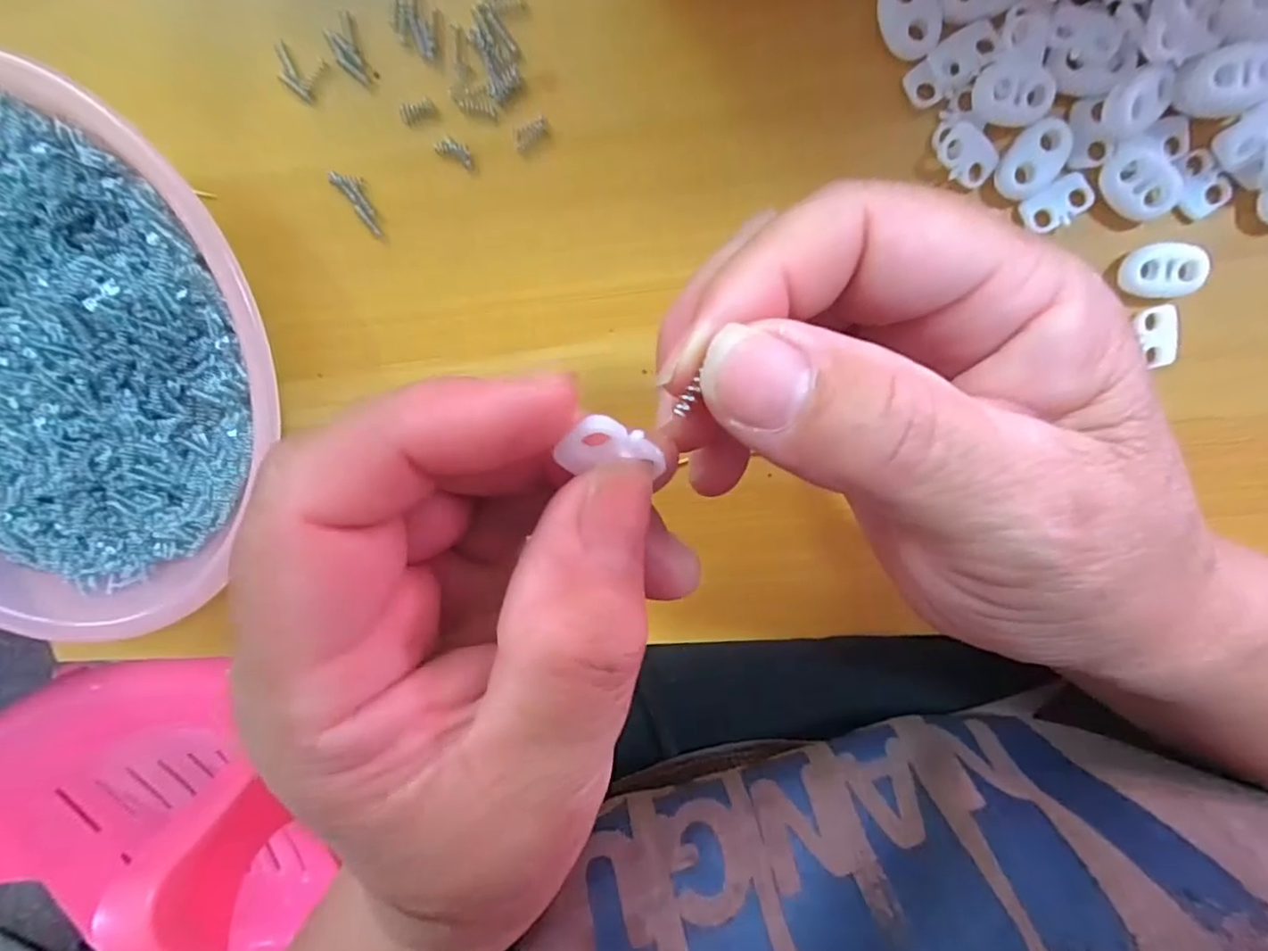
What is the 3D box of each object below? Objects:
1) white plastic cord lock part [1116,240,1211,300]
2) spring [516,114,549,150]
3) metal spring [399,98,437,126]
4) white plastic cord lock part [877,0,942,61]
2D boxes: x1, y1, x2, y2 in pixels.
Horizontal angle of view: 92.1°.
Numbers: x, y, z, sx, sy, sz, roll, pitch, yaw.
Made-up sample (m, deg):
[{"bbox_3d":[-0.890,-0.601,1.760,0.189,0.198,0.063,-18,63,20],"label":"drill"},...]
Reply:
[{"bbox_3d":[0.155,-0.060,0.178,0.021,0.007,0.016,3,105,7],"label":"white plastic cord lock part"},{"bbox_3d":[-0.033,-0.110,0.194,0.012,0.004,0.005,-31,98,14],"label":"spring"},{"bbox_3d":[-0.070,-0.117,0.196,0.011,0.004,0.005,-15,102,11],"label":"metal spring"},{"bbox_3d":[0.077,-0.129,0.170,0.015,0.005,0.021,-16,102,11],"label":"white plastic cord lock part"}]

